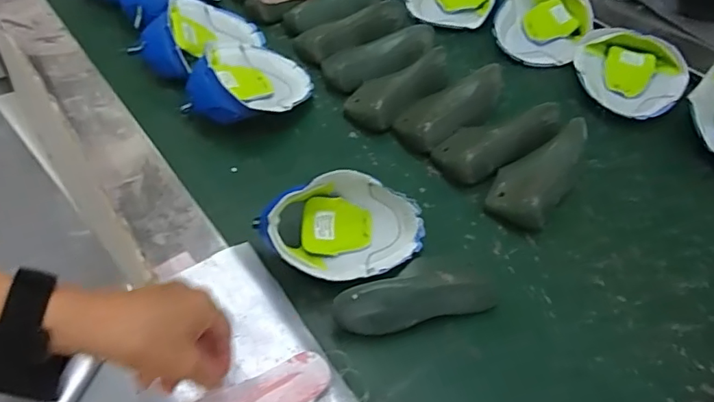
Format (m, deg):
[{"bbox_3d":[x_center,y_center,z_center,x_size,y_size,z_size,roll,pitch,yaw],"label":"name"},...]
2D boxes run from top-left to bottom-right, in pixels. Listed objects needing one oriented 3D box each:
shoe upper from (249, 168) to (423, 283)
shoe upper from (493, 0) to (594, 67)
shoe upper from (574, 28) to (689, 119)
[{"bbox_3d":[-0.010,0.032,0.580,0.182,0.109,0.091,-7,53,-9],"label":"shoe upper"},{"bbox_3d":[0.326,-0.312,0.909,0.151,0.082,0.162,2,52,-2],"label":"shoe upper"},{"bbox_3d":[0.434,-0.200,0.827,0.166,0.068,0.140,16,52,9],"label":"shoe upper"}]

